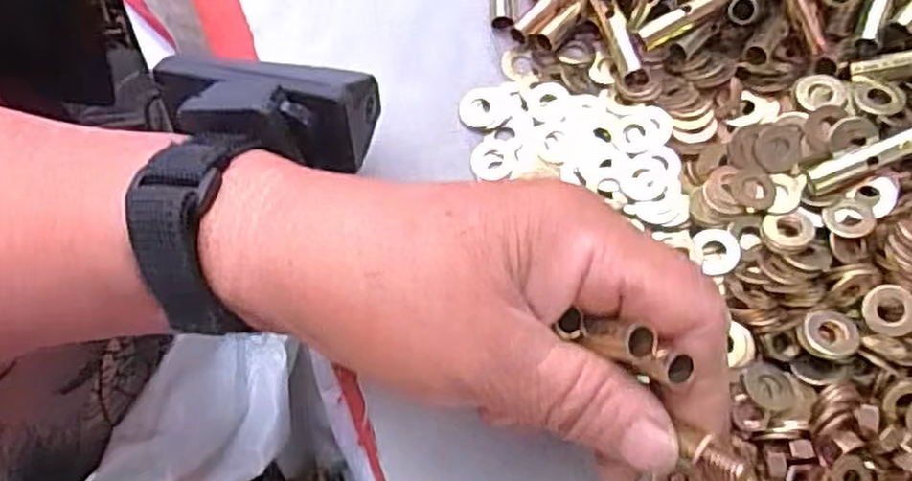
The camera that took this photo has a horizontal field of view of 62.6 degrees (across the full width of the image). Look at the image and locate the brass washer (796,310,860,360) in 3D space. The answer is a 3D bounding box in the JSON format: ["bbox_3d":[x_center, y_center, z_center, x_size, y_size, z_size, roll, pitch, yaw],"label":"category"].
[{"bbox_3d":[0.121,0.031,0.244,0.018,0.005,0.016,-12,72,-6],"label":"brass washer"}]

